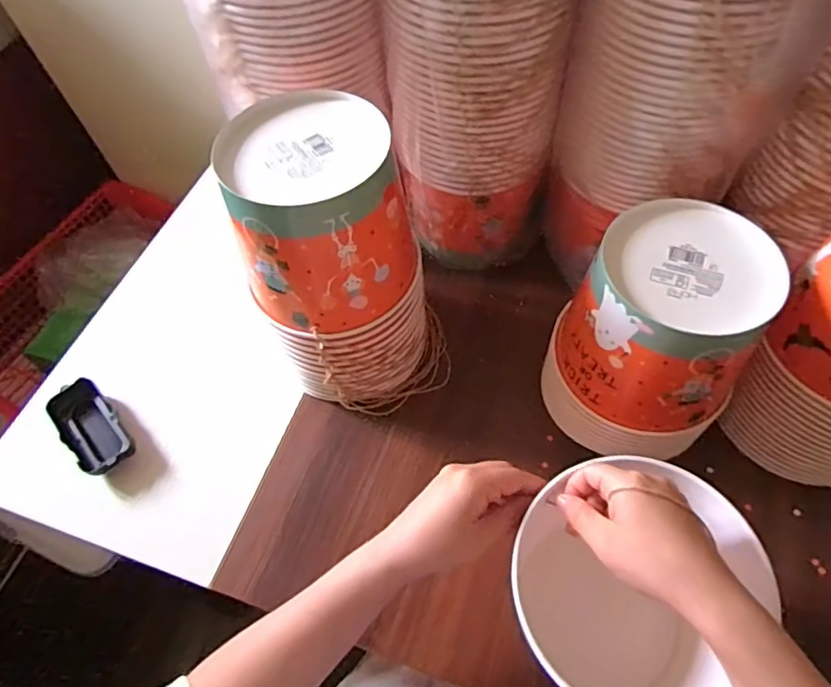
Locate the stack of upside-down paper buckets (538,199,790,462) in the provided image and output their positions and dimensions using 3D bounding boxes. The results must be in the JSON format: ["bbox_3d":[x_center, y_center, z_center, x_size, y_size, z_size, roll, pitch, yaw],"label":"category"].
[{"bbox_3d":[0.206,-0.002,0.482,0.149,0.189,0.141,29,65,20],"label":"stack of upside-down paper buckets"}]

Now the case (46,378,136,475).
[{"bbox_3d":[-0.323,0.083,0.550,0.047,0.023,0.103,-36,63,-17],"label":"case"}]

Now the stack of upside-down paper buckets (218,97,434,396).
[{"bbox_3d":[-0.068,-0.070,0.516,0.138,0.262,0.155,-16,59,-6],"label":"stack of upside-down paper buckets"}]

